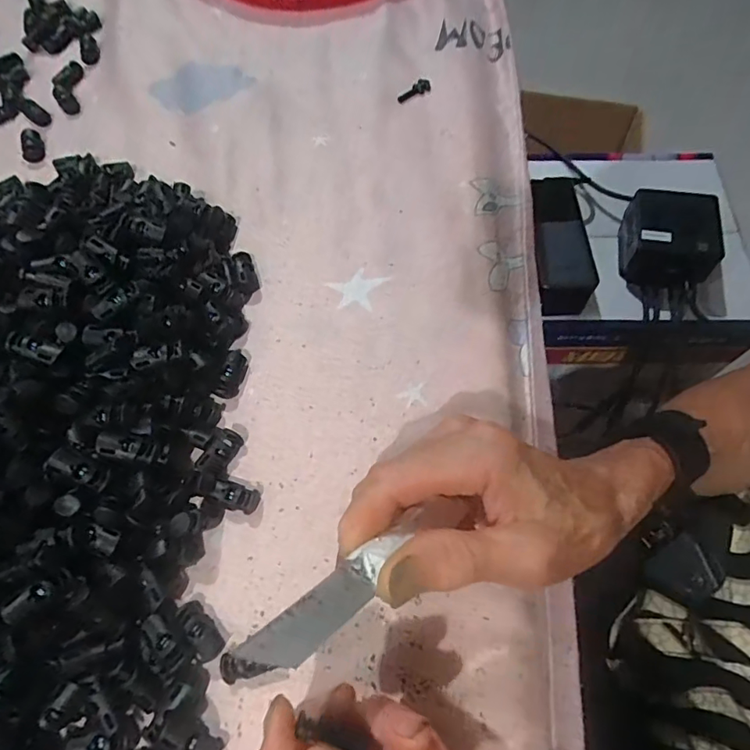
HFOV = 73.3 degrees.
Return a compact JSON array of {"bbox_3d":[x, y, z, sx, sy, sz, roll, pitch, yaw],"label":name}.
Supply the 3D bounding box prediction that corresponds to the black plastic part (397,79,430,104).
[{"bbox_3d":[0.030,-0.222,0.396,0.033,0.007,0.012,-37,69,-13],"label":"black plastic part"}]

